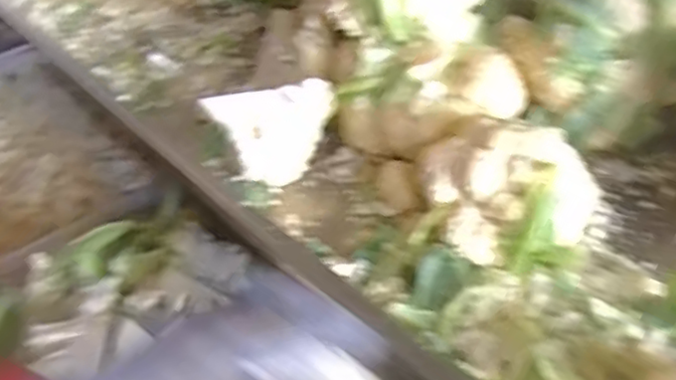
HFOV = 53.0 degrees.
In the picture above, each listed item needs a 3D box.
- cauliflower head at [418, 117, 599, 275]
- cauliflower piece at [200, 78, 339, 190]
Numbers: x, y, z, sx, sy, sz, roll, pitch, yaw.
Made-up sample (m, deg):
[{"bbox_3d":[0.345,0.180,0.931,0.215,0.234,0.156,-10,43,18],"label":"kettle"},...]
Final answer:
[{"bbox_3d":[0.145,-0.004,0.566,0.150,0.090,0.128,9,41,14],"label":"cauliflower head"},{"bbox_3d":[-0.062,-0.054,0.669,0.120,0.096,0.046,-21,3,-28],"label":"cauliflower piece"}]

